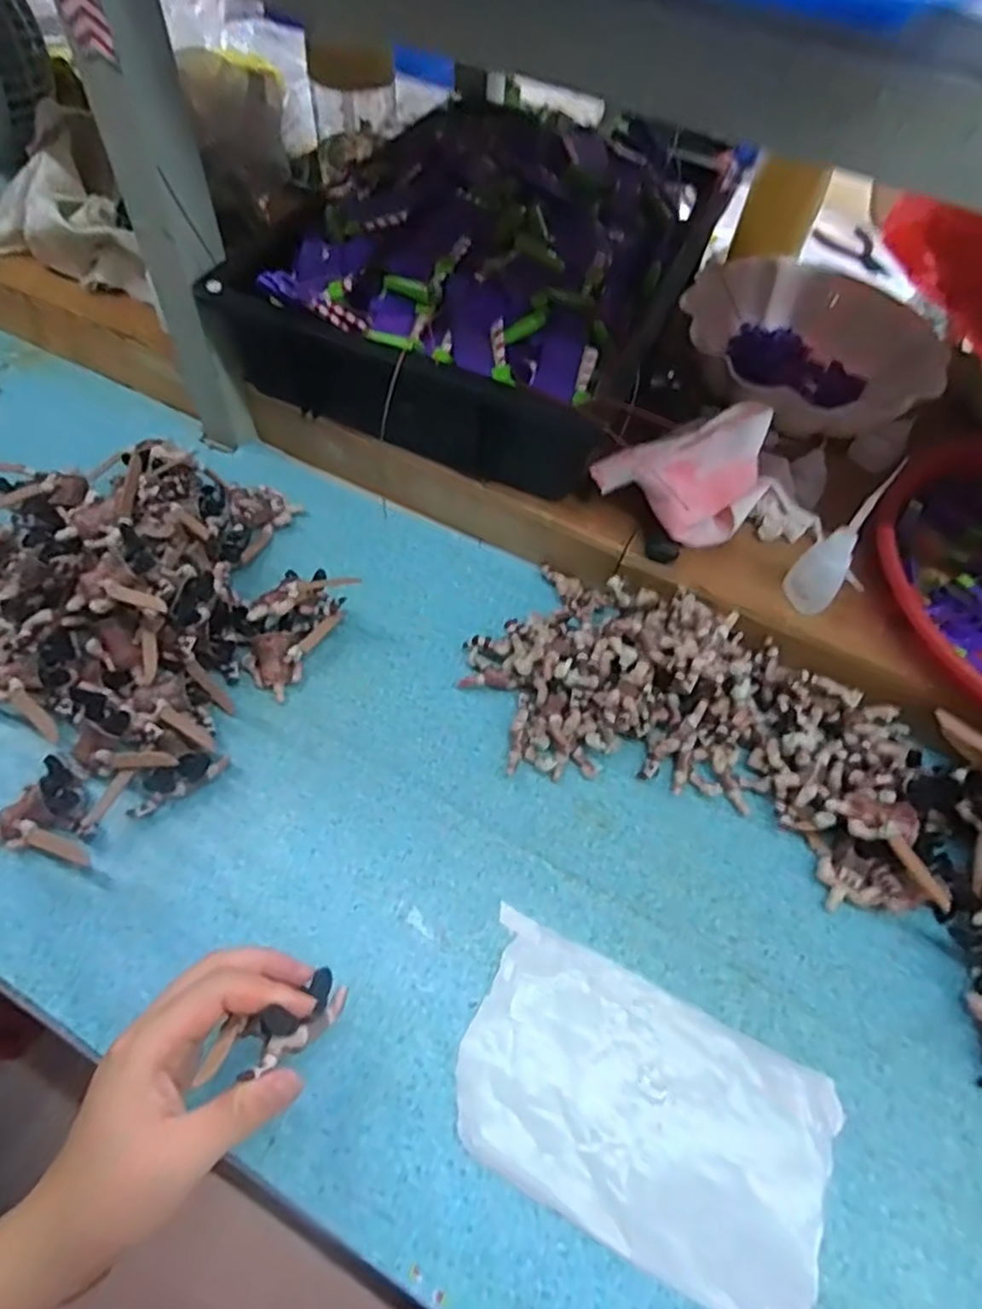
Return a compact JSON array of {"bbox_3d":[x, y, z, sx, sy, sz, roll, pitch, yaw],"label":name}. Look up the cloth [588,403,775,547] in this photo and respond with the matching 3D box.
[{"bbox_3d":[0.143,-0.126,0.476,0.126,0.092,0.058,-5,58,-8],"label":"cloth"}]

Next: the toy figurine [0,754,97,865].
[{"bbox_3d":[-0.267,0.103,0.406,0.057,0.025,0.057,34,63,15],"label":"toy figurine"}]

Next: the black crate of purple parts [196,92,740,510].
[{"bbox_3d":[0.004,-0.326,0.558,0.298,0.100,0.371,26,59,12],"label":"black crate of purple parts"}]

